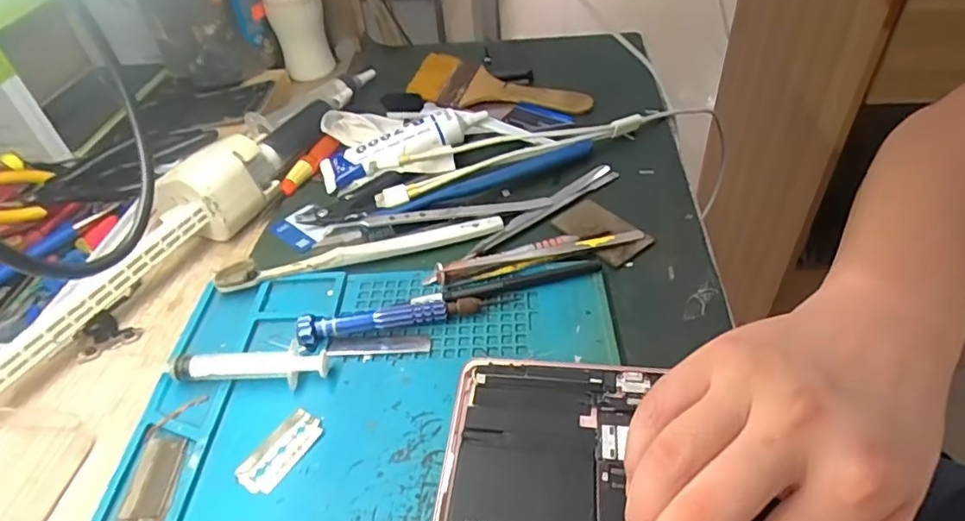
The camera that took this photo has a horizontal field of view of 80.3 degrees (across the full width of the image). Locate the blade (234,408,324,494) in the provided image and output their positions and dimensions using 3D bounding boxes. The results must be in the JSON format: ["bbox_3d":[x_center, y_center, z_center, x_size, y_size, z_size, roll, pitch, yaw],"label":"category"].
[{"bbox_3d":[-0.098,0.091,0.276,0.022,0.004,0.043,20,49,25],"label":"blade"}]

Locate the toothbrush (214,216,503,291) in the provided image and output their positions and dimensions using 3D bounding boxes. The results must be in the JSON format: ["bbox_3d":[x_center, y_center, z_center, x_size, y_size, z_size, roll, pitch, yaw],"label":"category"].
[{"bbox_3d":[-0.075,-0.006,0.367,0.180,0.014,0.017,-13,43,-8],"label":"toothbrush"}]

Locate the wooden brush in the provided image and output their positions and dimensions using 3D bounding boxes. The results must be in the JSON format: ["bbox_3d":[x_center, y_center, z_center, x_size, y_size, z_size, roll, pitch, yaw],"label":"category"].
[{"bbox_3d":[0.009,-0.153,0.508,0.167,0.016,0.059,21,49,26],"label":"wooden brush"}]

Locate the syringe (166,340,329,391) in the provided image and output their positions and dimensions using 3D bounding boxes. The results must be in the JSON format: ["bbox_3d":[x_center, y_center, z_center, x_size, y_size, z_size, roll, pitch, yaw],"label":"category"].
[{"bbox_3d":[-0.124,0.056,0.306,0.082,0.016,0.019,-2,43,3],"label":"syringe"}]

